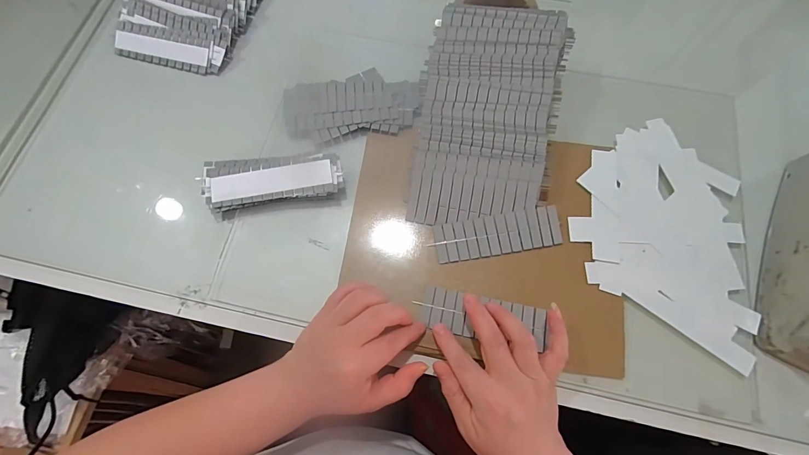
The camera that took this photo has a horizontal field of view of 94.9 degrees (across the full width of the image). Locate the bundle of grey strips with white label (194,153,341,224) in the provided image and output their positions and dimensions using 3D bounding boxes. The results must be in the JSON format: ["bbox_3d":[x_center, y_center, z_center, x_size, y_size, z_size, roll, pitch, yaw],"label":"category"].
[{"bbox_3d":[-0.138,-0.046,0.389,0.143,0.019,0.058,-4,71,-1],"label":"bundle of grey strips with white label"}]

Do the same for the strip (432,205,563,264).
[{"bbox_3d":[0.094,0.007,0.371,0.124,0.010,0.039,-9,71,-3],"label":"strip"}]

